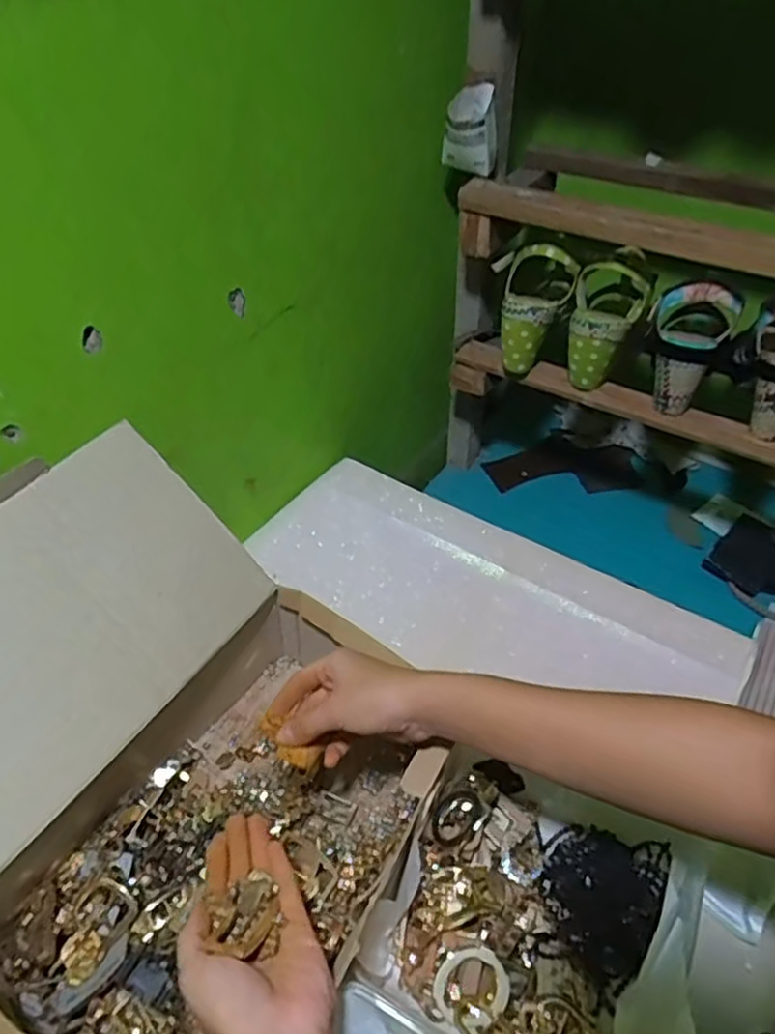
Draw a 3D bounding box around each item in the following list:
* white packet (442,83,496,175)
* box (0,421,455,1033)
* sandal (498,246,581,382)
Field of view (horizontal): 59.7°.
[{"bbox_3d":[0.089,-0.418,0.729,0.054,0.080,0.049,4,43,5],"label":"white packet"},{"bbox_3d":[-0.163,0.159,0.479,0.344,0.220,0.328,28,51,25],"label":"box"},{"bbox_3d":[0.173,-0.238,0.782,0.078,0.137,0.071,7,44,7],"label":"sandal"}]

